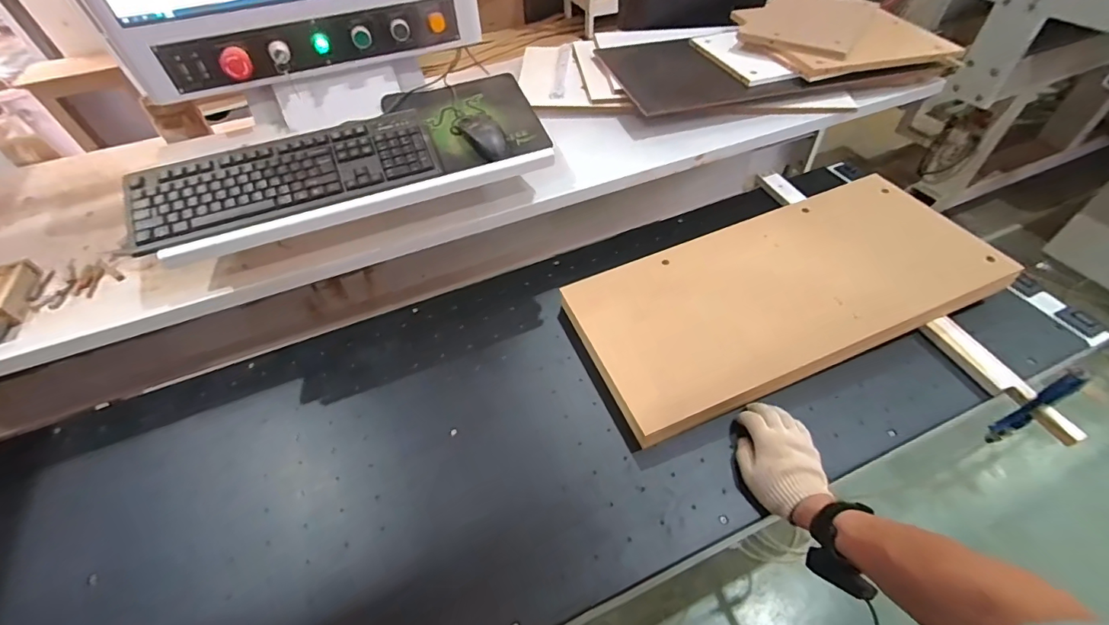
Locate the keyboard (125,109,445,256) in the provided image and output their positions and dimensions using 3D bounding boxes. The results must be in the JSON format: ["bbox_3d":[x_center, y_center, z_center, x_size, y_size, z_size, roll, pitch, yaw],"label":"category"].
[{"bbox_3d":[-0.408,-0.210,0.729,0.436,0.030,0.141,-20,72,-13],"label":"keyboard"}]

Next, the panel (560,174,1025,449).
[{"bbox_3d":[0.399,-0.043,0.833,0.715,0.047,0.311,-21,61,-10],"label":"panel"}]

